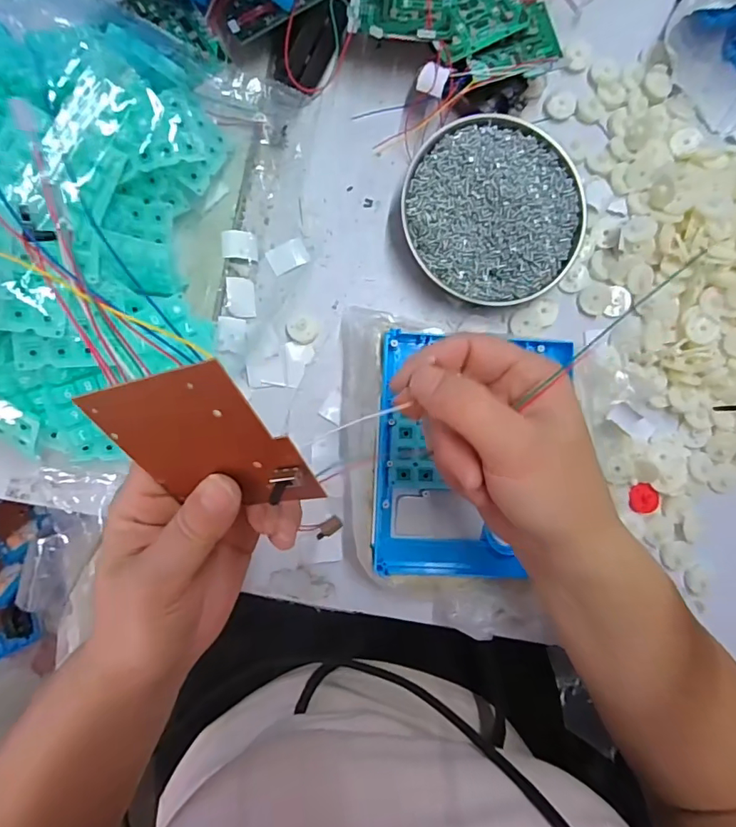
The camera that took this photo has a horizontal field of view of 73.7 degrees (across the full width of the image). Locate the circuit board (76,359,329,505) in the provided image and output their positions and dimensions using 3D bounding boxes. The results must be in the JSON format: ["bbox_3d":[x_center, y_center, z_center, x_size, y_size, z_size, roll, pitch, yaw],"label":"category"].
[{"bbox_3d":[-0.065,0.013,0.188,0.075,0.009,0.065,-9,129,26],"label":"circuit board"}]

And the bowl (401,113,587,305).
[{"bbox_3d":[0.093,-0.150,0.366,0.132,0.032,0.132,0,88,-4],"label":"bowl"}]

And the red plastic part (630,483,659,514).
[{"bbox_3d":[0.213,0.066,0.379,0.022,0.004,0.024,0,88,-4],"label":"red plastic part"}]

